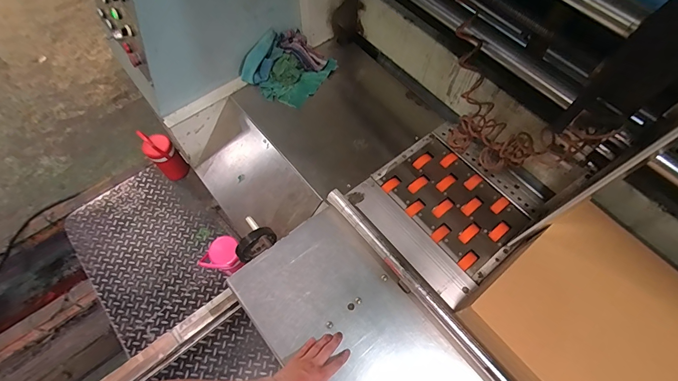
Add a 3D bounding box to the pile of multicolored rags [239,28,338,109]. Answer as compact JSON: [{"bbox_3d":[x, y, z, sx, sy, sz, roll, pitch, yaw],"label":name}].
[{"bbox_3d":[-0.165,-0.426,1.195,0.214,0.100,0.269,39,69,18],"label":"pile of multicolored rags"}]

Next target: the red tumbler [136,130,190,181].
[{"bbox_3d":[-0.804,-0.158,1.650,0.114,0.266,0.123,0,63,0],"label":"red tumbler"}]

